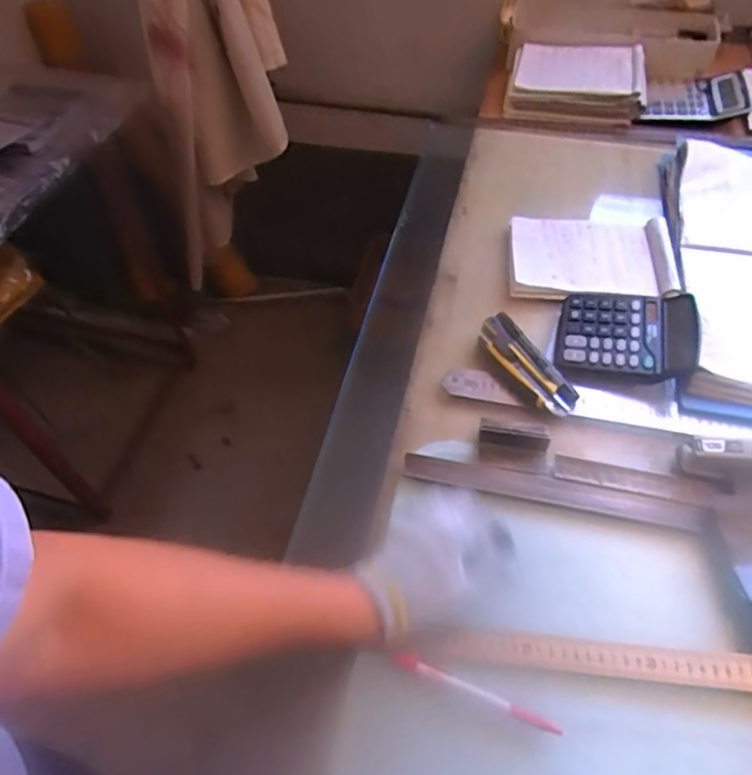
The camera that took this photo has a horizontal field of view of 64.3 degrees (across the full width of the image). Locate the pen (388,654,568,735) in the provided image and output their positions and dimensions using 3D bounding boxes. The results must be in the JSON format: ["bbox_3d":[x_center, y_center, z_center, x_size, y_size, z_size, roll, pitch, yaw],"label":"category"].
[{"bbox_3d":[0.079,0.244,0.479,0.138,0.014,0.011,19,57,14],"label":"pen"}]

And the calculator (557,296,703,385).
[{"bbox_3d":[0.285,-0.064,0.684,0.145,0.038,0.128,11,55,8],"label":"calculator"}]

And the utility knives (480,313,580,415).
[{"bbox_3d":[0.168,-0.026,0.670,0.053,0.021,0.141,-28,59,-18],"label":"utility knives"}]

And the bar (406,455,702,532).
[{"bbox_3d":[0.171,0.102,0.591,0.284,0.013,0.024,10,55,8],"label":"bar"}]

